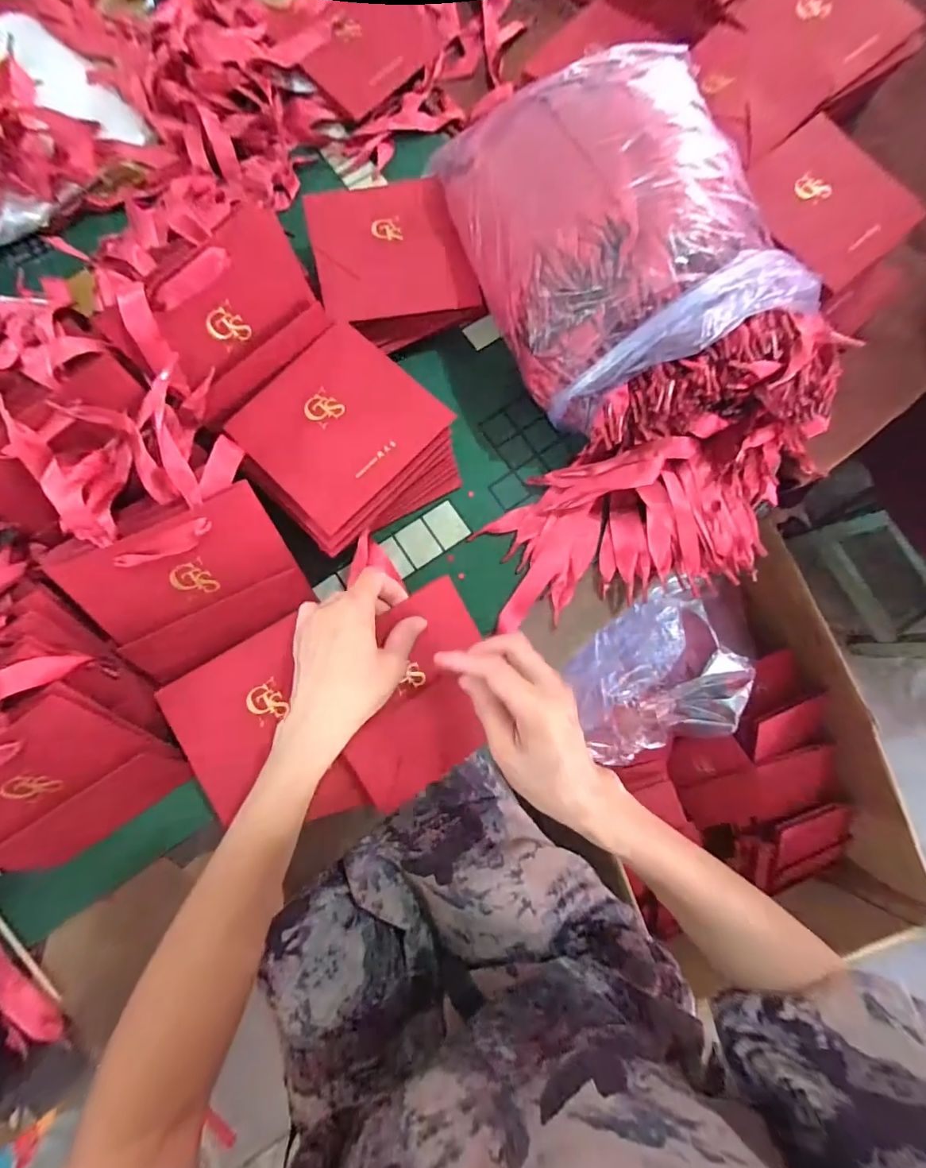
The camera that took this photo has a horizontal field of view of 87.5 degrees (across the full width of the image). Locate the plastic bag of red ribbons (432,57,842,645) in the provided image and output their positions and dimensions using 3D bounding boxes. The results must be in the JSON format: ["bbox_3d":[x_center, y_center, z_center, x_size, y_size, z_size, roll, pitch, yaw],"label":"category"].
[{"bbox_3d":[0.146,-0.204,0.401,0.276,0.160,0.402,-11,79,-3],"label":"plastic bag of red ribbons"}]

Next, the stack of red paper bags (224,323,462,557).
[{"bbox_3d":[-0.102,-0.115,0.423,0.153,0.066,0.150,43,81,7],"label":"stack of red paper bags"}]

